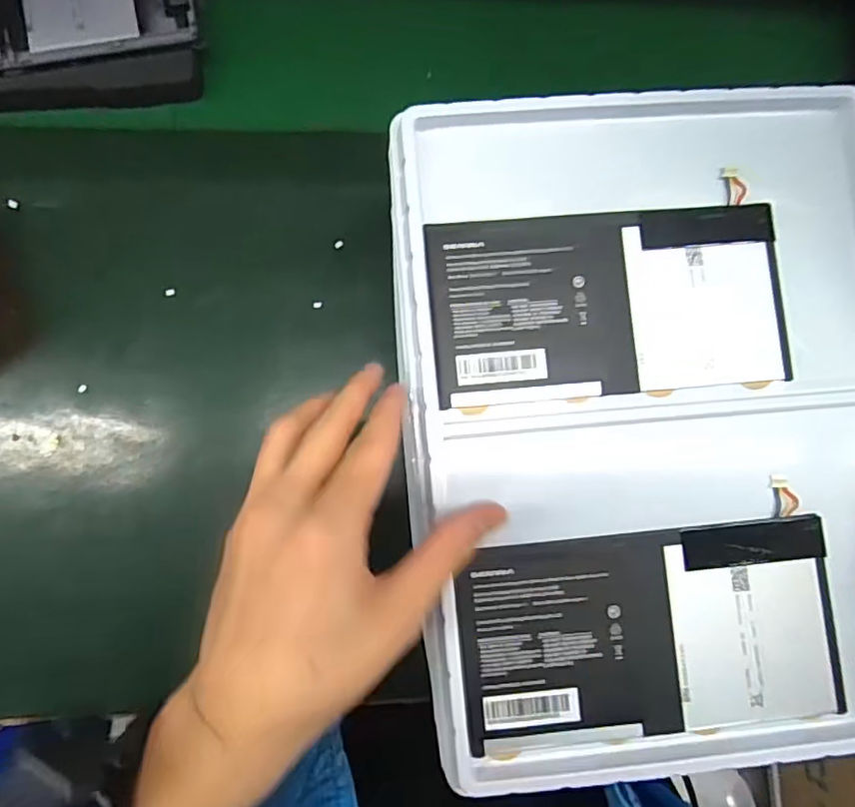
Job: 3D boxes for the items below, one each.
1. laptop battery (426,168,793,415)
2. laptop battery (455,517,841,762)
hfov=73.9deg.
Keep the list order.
[{"bbox_3d":[0.091,-0.051,0.279,0.174,0.012,0.091,-5,82,-6],"label":"laptop battery"},{"bbox_3d":[0.104,0.108,0.267,0.174,0.007,0.092,-5,85,-3],"label":"laptop battery"}]

